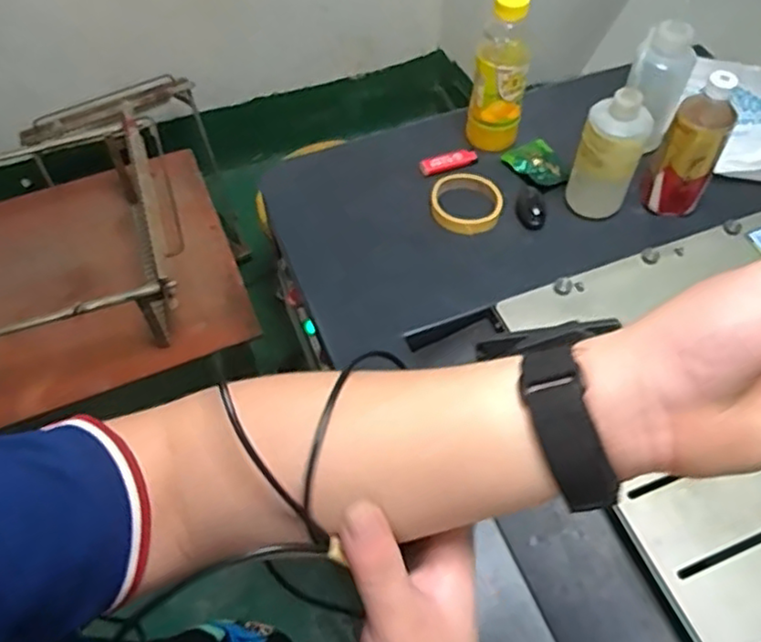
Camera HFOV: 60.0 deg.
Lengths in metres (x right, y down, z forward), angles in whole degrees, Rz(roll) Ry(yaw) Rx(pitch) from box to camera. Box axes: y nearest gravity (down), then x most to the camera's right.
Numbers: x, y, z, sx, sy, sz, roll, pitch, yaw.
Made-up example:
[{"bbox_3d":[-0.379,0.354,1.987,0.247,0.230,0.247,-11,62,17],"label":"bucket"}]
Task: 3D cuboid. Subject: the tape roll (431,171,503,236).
[{"bbox_3d":[0.112,-0.157,0.862,0.089,0.020,0.106,1,56,2],"label":"tape roll"}]

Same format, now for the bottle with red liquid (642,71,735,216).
[{"bbox_3d":[0.369,-0.203,0.791,0.069,0.175,0.063,23,59,15],"label":"bottle with red liquid"}]

